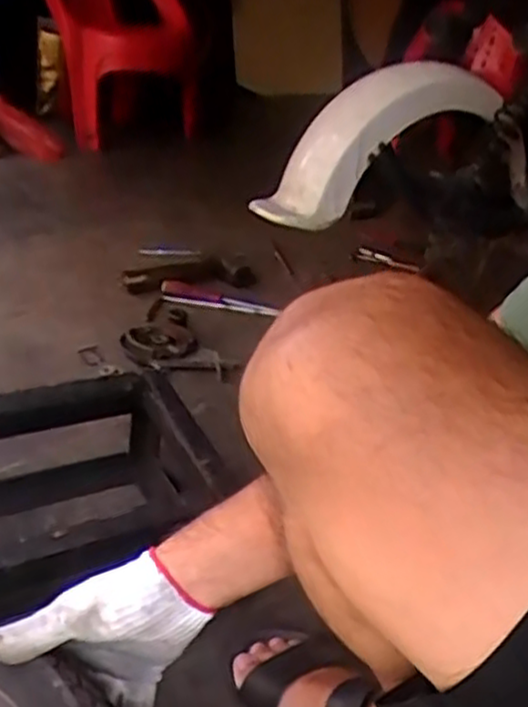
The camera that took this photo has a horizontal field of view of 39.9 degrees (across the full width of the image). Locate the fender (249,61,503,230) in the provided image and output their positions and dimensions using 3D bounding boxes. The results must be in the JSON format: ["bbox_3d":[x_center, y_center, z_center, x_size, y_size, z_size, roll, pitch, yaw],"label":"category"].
[{"bbox_3d":[0.150,-0.298,1.010,0.362,0.123,0.088,-35,38,-3],"label":"fender"}]

